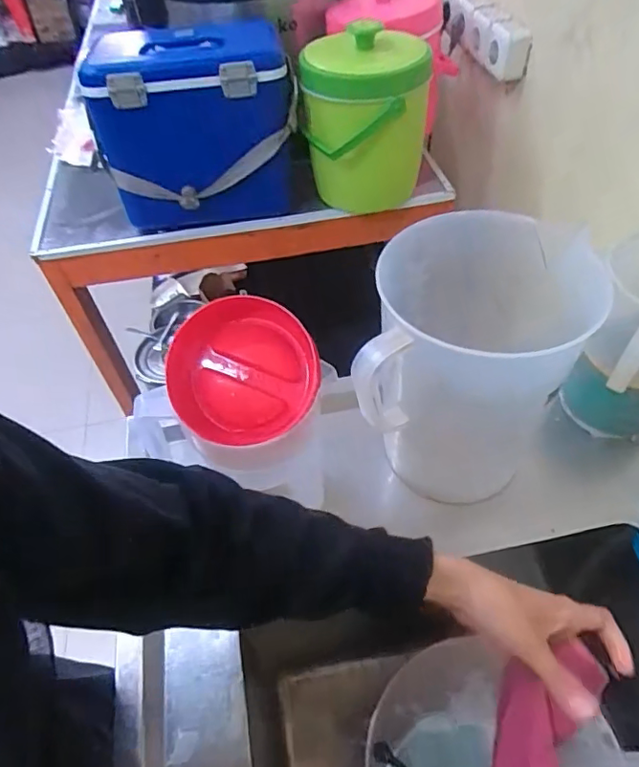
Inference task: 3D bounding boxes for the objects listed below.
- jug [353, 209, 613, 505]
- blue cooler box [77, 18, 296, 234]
[{"bbox_3d":[0.154,-0.006,0.582,0.206,0.272,0.218,18,55,18],"label":"jug"},{"bbox_3d":[-0.211,-0.457,0.978,0.332,0.287,0.237,-3,51,3],"label":"blue cooler box"}]

